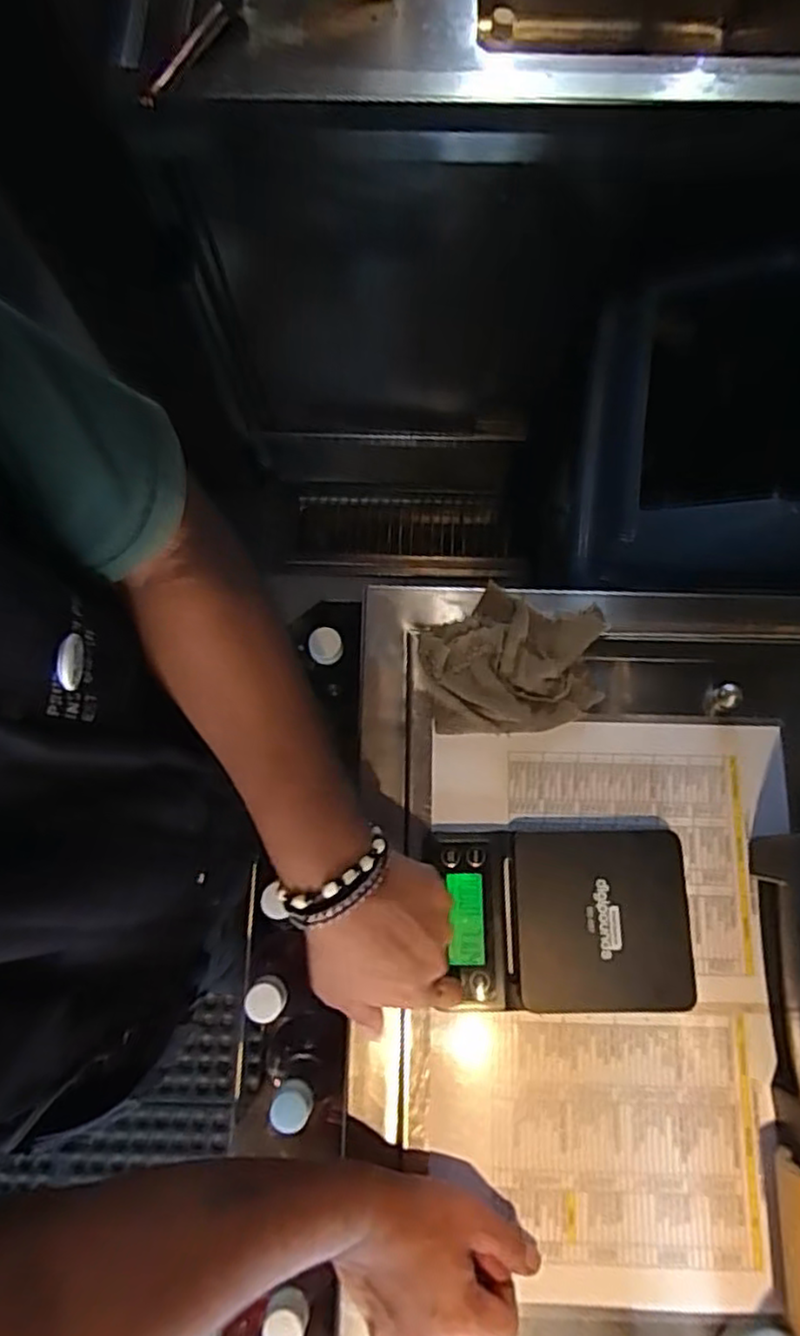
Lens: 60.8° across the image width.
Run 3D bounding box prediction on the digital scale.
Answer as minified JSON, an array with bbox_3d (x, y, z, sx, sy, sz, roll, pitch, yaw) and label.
[{"bbox_3d":[0.118,0.185,0.503,0.177,0.030,0.125,0,77,0],"label":"digital scale"}]

